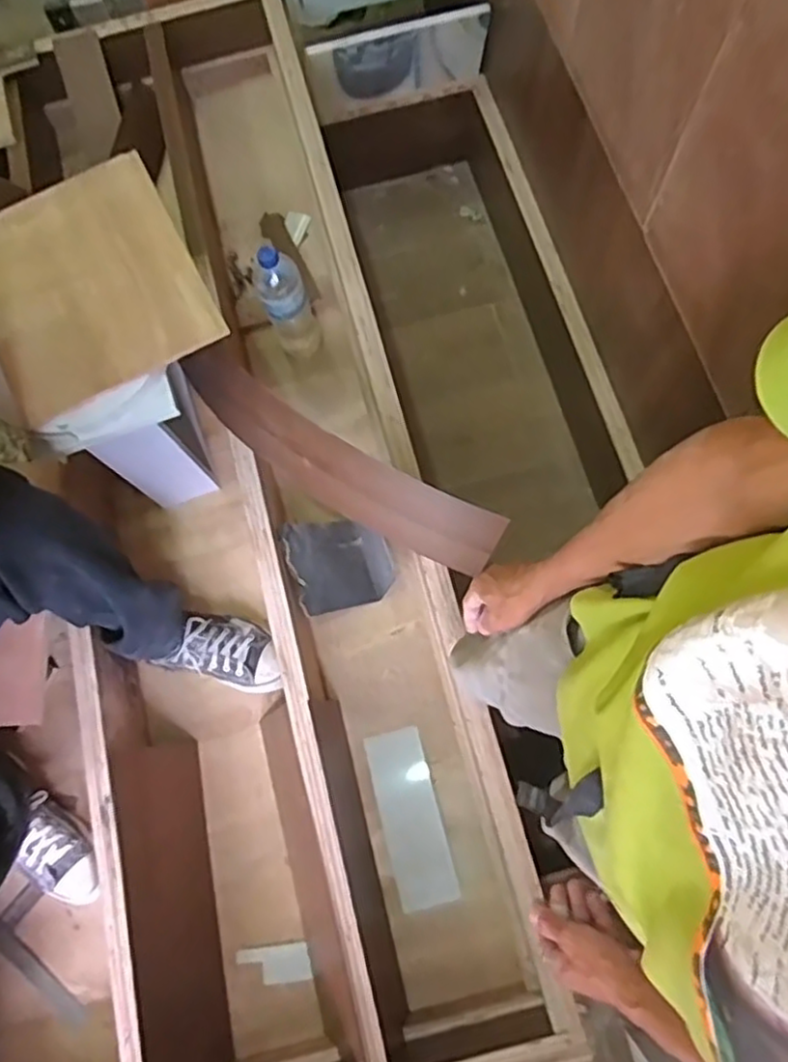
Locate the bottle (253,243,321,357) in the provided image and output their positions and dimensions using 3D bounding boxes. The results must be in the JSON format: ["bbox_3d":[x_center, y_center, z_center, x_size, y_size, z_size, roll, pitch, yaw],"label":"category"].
[{"bbox_3d":[-0.184,-0.396,1.186,0.078,0.245,0.085,-1,73,2],"label":"bottle"}]

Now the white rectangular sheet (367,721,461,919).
[{"bbox_3d":[0.026,0.447,1.084,0.091,0.011,0.256,-15,71,1],"label":"white rectangular sheet"}]

